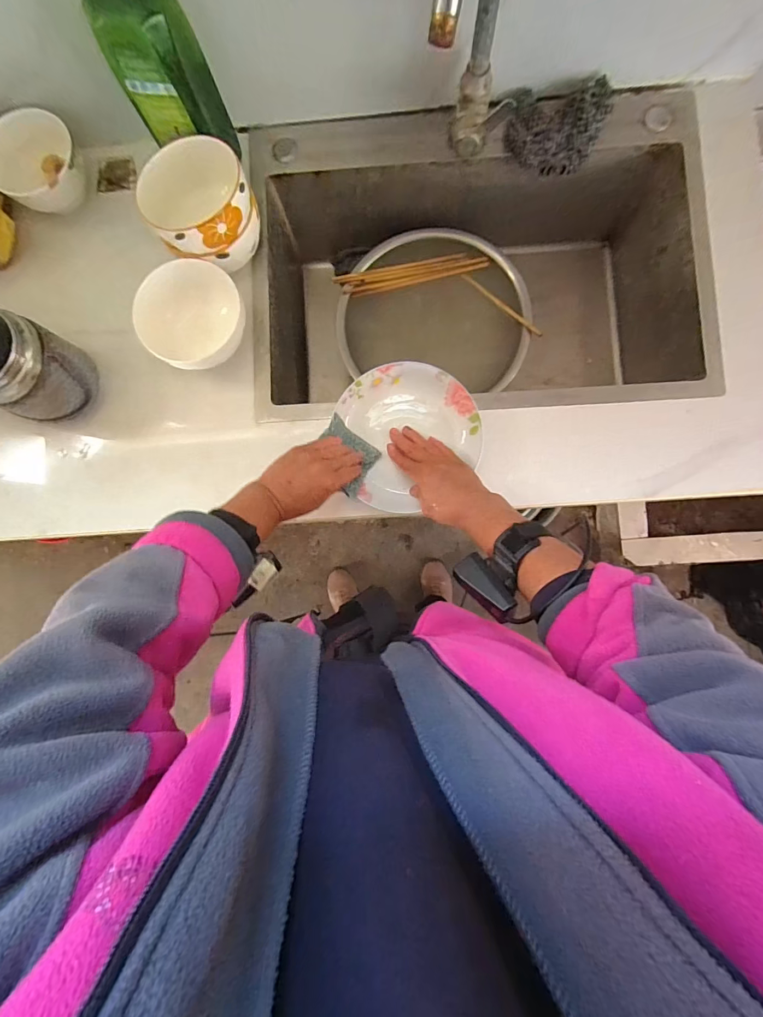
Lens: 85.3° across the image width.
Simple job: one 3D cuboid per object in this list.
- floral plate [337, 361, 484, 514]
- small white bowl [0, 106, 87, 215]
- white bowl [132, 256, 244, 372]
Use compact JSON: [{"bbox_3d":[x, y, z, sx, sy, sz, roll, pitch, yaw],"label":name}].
[{"bbox_3d":[0.042,-0.098,0.557,0.170,0.037,0.186,0,86,3],"label":"floral plate"},{"bbox_3d":[-0.468,-0.467,0.573,0.123,0.056,0.126,-41,85,-1],"label":"small white bowl"},{"bbox_3d":[-0.246,-0.249,0.548,0.133,0.072,0.115,-30,85,0],"label":"white bowl"}]

